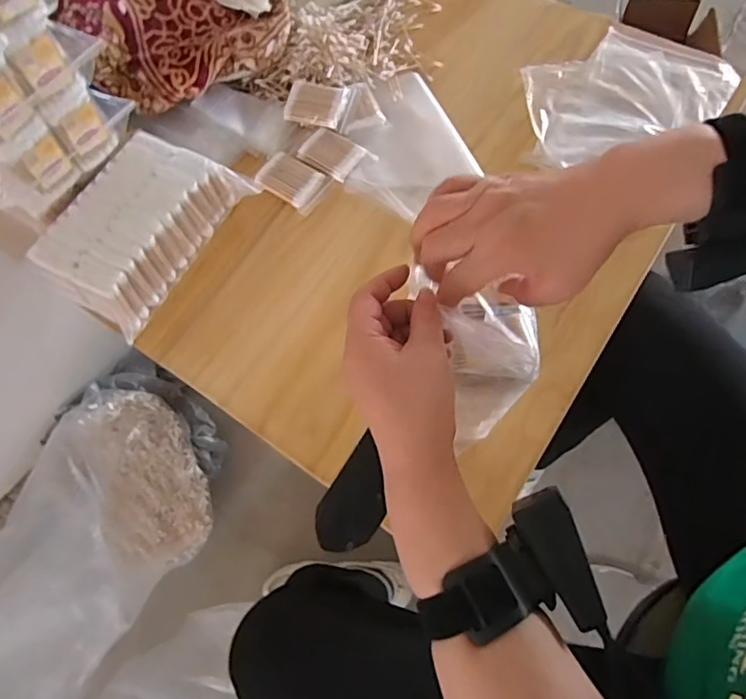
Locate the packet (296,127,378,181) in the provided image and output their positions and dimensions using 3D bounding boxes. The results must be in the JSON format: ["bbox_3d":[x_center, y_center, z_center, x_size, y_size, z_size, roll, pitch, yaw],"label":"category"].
[{"bbox_3d":[-0.049,-0.253,0.703,0.084,0.017,0.058,30,69,16],"label":"packet"}]

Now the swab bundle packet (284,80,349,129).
[{"bbox_3d":[-0.075,-0.324,0.717,0.076,0.013,0.060,9,79,1],"label":"swab bundle packet"}]

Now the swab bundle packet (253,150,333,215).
[{"bbox_3d":[-0.101,-0.215,0.690,0.083,0.015,0.061,31,69,16],"label":"swab bundle packet"}]

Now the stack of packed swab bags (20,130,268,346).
[{"bbox_3d":[-0.261,-0.143,0.624,0.133,0.074,0.230,27,68,14],"label":"stack of packed swab bags"}]

